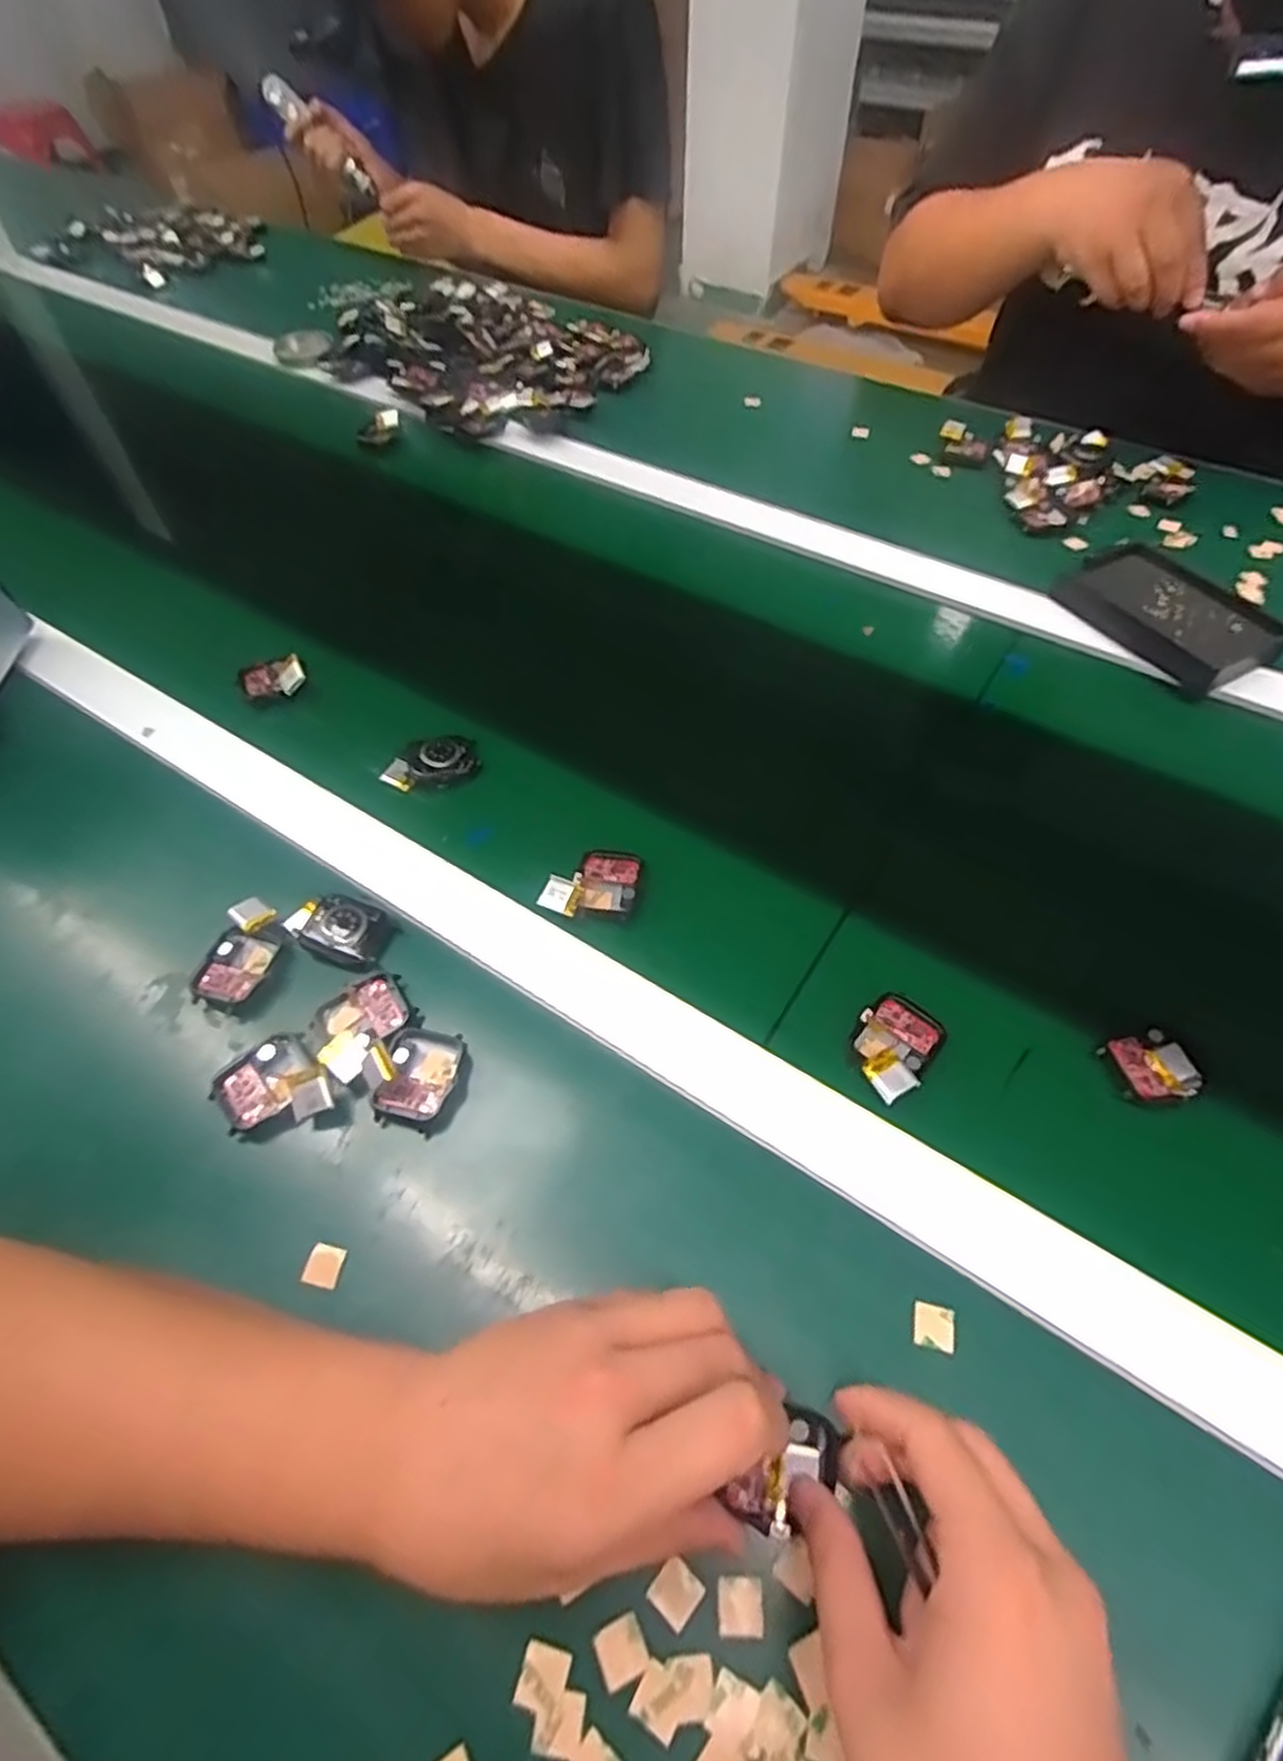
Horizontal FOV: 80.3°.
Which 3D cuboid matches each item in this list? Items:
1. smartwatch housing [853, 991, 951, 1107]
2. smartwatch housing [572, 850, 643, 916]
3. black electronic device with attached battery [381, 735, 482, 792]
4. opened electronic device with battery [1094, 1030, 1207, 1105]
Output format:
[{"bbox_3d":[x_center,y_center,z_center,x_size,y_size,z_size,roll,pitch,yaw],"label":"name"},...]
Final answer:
[{"bbox_3d":[0.124,0.081,0.371,0.037,0.013,0.055,33,64,20],"label":"smartwatch housing"},{"bbox_3d":[-0.019,-0.001,0.430,0.034,0.007,0.043,10,58,8],"label":"smartwatch housing"},{"bbox_3d":[-0.132,-0.074,0.481,0.059,0.019,0.028,-20,59,-11],"label":"black electronic device with attached battery"},{"bbox_3d":[0.248,0.091,0.369,0.039,0.008,0.034,-13,58,-7],"label":"opened electronic device with battery"}]

